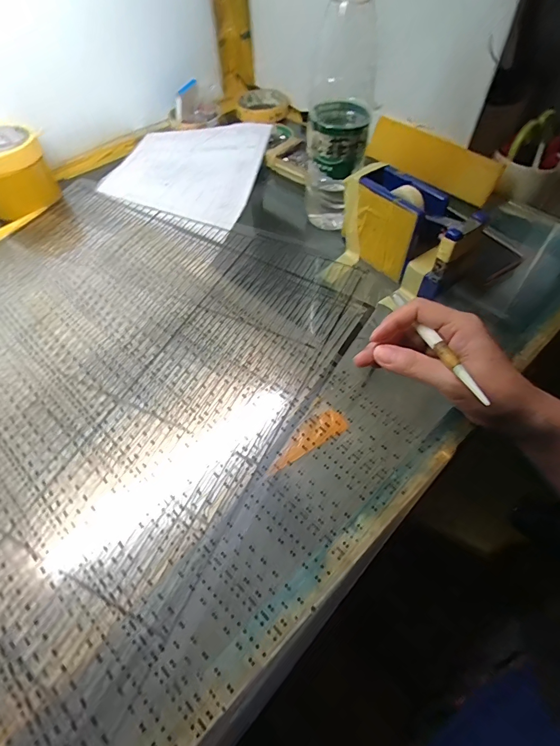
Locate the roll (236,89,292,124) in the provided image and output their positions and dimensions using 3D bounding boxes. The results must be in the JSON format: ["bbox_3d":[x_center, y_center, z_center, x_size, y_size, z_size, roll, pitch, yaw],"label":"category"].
[{"bbox_3d":[-0.028,-0.452,0.658,0.089,0.023,0.100,1,55,4],"label":"roll"}]

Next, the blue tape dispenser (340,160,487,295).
[{"bbox_3d":[0.122,-0.138,0.388,0.054,0.083,0.137,-34,61,-20],"label":"blue tape dispenser"}]

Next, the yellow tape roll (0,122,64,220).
[{"bbox_3d":[-0.344,-0.259,0.498,0.089,0.071,0.085,-32,60,-19],"label":"yellow tape roll"}]

